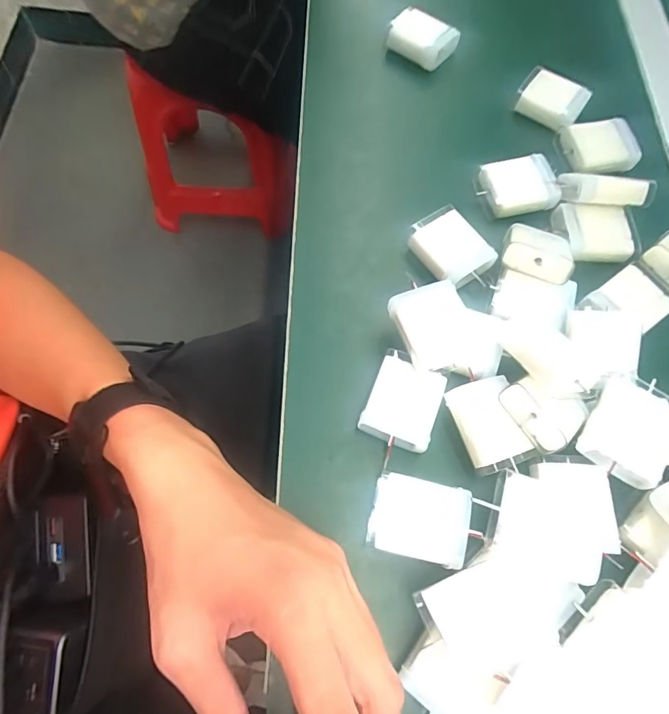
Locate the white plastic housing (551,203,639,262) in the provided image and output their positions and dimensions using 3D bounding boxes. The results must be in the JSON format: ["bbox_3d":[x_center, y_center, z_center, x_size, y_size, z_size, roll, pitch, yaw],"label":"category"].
[{"bbox_3d":[0.183,-0.087,0.327,0.051,0.012,0.044,2,70,-2],"label":"white plastic housing"}]

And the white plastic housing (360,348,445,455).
[{"bbox_3d":[0.041,0.028,0.280,0.041,0.017,0.051,22,70,5],"label":"white plastic housing"}]

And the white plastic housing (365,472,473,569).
[{"bbox_3d":[0.047,0.090,0.257,0.051,0.016,0.040,13,70,2],"label":"white plastic housing"}]

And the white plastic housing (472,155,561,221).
[{"bbox_3d":[0.135,-0.125,0.340,0.054,0.017,0.039,-11,71,-6],"label":"white plastic housing"}]

